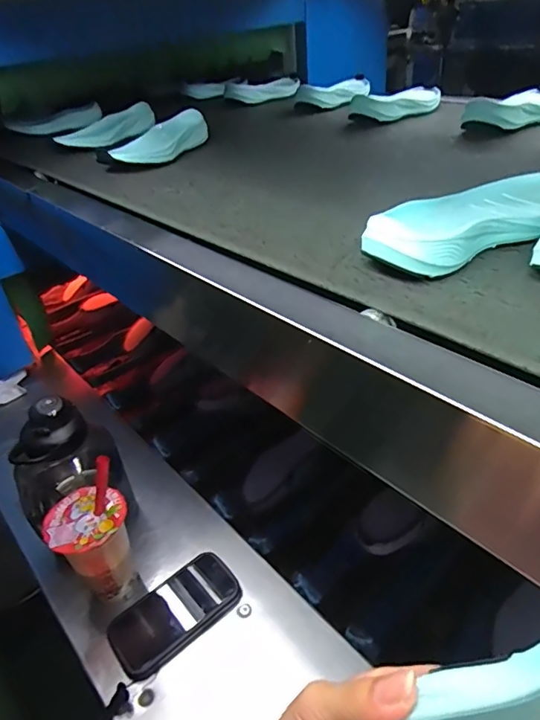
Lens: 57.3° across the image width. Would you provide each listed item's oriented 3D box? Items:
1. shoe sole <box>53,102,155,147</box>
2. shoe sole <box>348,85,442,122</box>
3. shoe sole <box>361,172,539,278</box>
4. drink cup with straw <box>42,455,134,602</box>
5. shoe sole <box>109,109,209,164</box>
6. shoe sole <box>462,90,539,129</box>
[{"bbox_3d":[-0.292,-0.433,0.922,0.076,0.020,0.203,35,56,13],"label":"shoe sole"},{"bbox_3d":[0.237,-0.469,0.895,0.089,0.041,0.209,26,46,37],"label":"shoe sole"},{"bbox_3d":[0.177,-0.123,0.432,0.219,0.035,0.087,-24,39,-24],"label":"shoe sole"},{"bbox_3d":[-0.210,0.213,0.596,0.091,0.195,0.081,-28,41,-25],"label":"drink cup with straw"},{"bbox_3d":[-0.169,-0.349,0.785,0.072,0.044,0.191,16,41,27],"label":"shoe sole"},{"bbox_3d":[0.394,-0.401,0.775,0.095,0.041,0.216,27,47,37],"label":"shoe sole"}]

